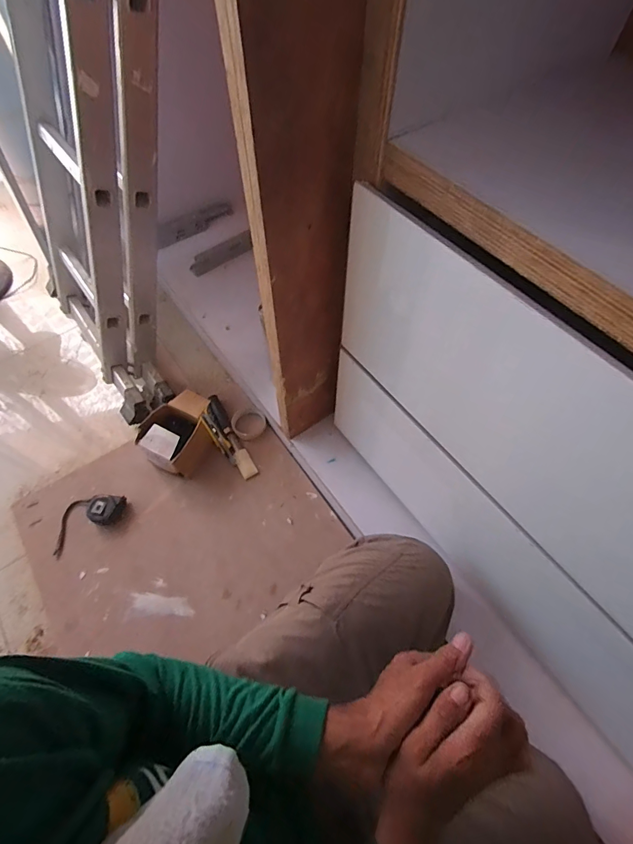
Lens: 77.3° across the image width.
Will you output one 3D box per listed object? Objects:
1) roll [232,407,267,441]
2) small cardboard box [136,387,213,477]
[{"bbox_3d":[-0.174,0.005,1.012,0.085,0.016,0.086,0,60,0],"label":"roll"},{"bbox_3d":[-0.324,0.027,0.944,0.130,0.115,0.181,24,63,13],"label":"small cardboard box"}]

